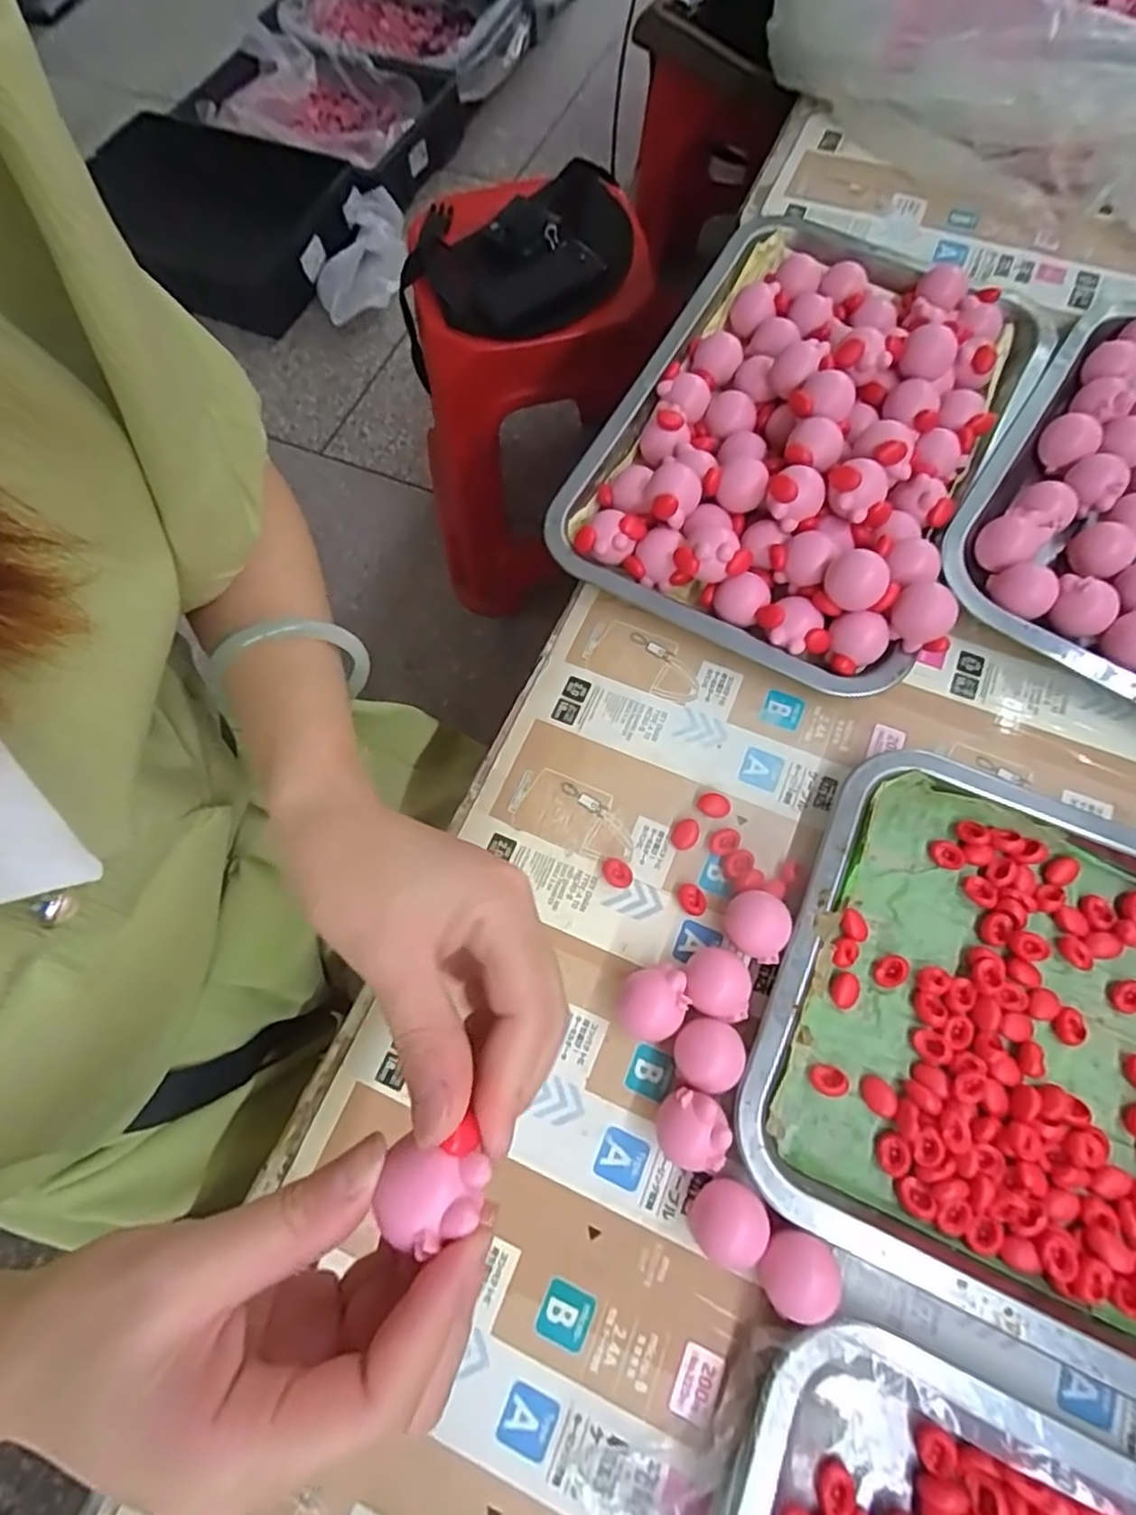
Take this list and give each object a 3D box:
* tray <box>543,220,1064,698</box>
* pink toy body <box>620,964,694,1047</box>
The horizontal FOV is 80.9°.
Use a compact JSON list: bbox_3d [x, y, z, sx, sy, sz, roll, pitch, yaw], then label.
[{"bbox_3d":[0.142,-0.201,0.380,0.206,0.038,0.307,27,74,11],"label":"tray"},{"bbox_3d":[0.037,0.108,0.294,0.027,0.025,0.033,25,74,11],"label":"pink toy body"}]

